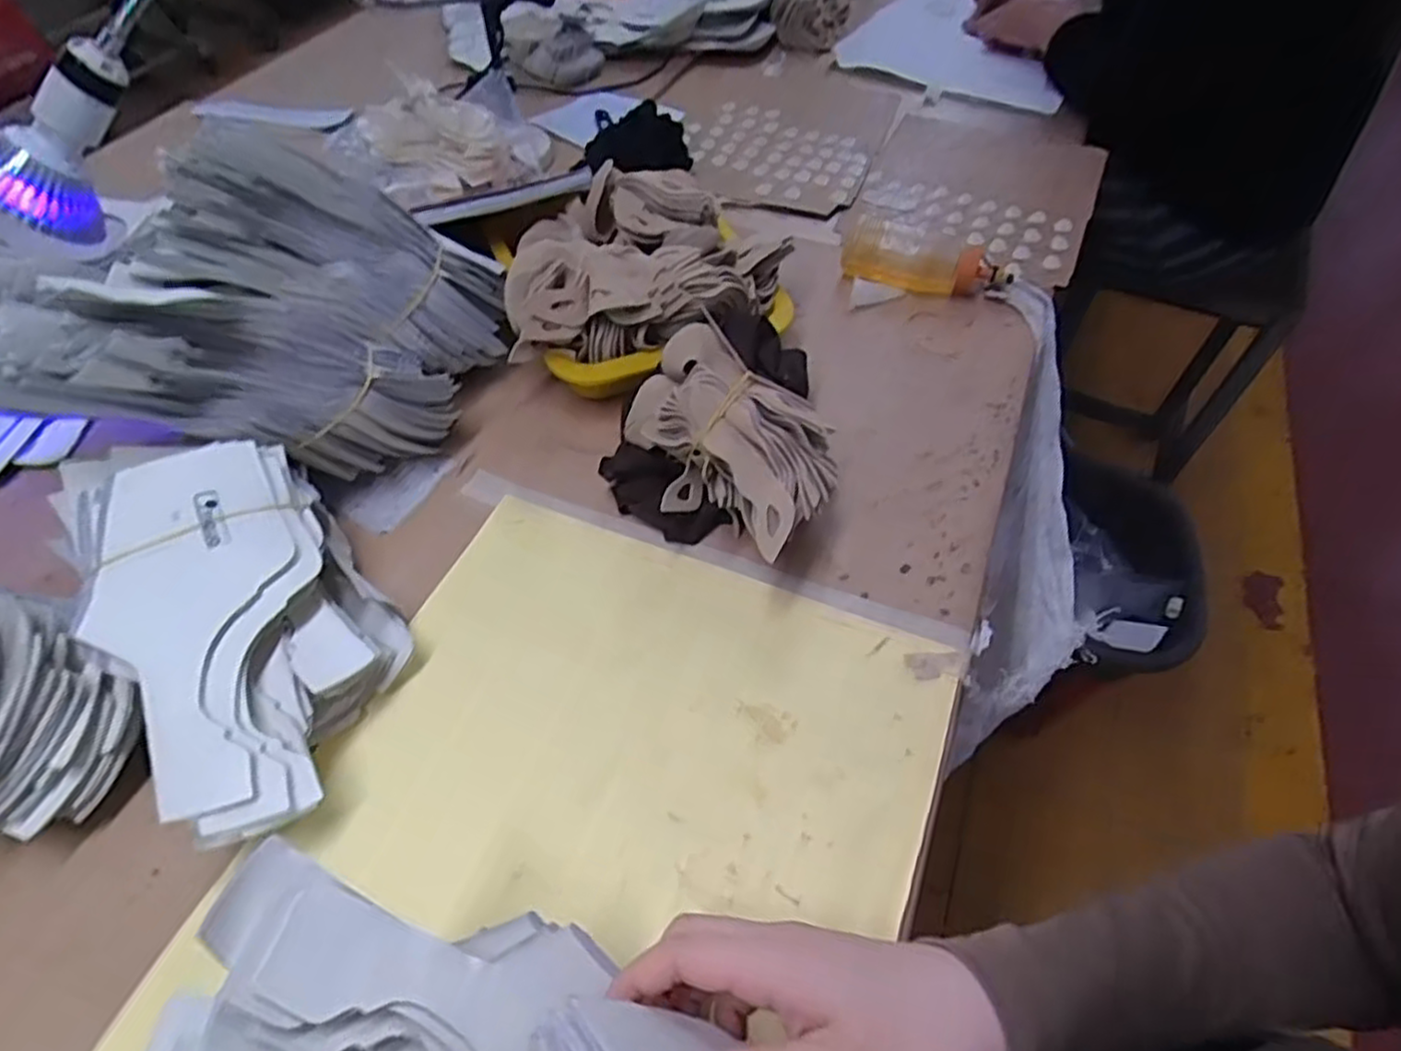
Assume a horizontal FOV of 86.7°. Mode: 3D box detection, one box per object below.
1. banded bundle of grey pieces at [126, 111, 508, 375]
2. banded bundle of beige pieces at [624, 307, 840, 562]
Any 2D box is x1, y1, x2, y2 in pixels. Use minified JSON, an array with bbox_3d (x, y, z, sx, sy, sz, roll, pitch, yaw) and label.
[{"bbox_3d":[-0.236,-0.176,0.497,0.212,0.079,0.073,20,48,-26],"label":"banded bundle of grey pieces"},{"bbox_3d":[0.017,-0.058,0.466,0.146,0.061,0.094,35,60,23],"label":"banded bundle of beige pieces"}]

